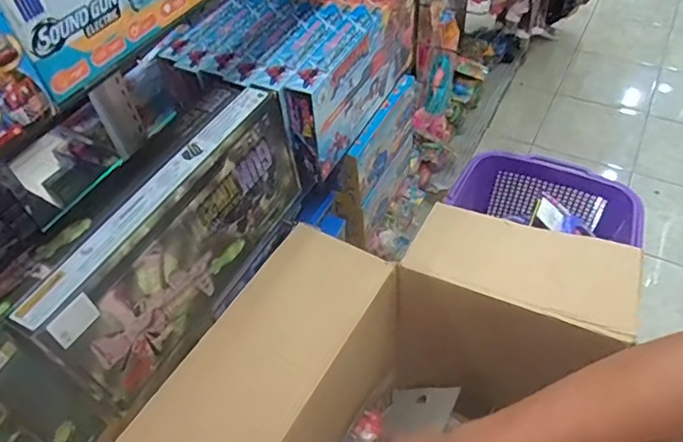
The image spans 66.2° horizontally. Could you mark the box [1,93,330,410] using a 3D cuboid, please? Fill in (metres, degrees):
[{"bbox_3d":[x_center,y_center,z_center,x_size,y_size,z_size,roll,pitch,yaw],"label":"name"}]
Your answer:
[{"bbox_3d":[-0.192,0.013,0.720,0.072,0.198,0.463,22,55,21],"label":"box"}]

